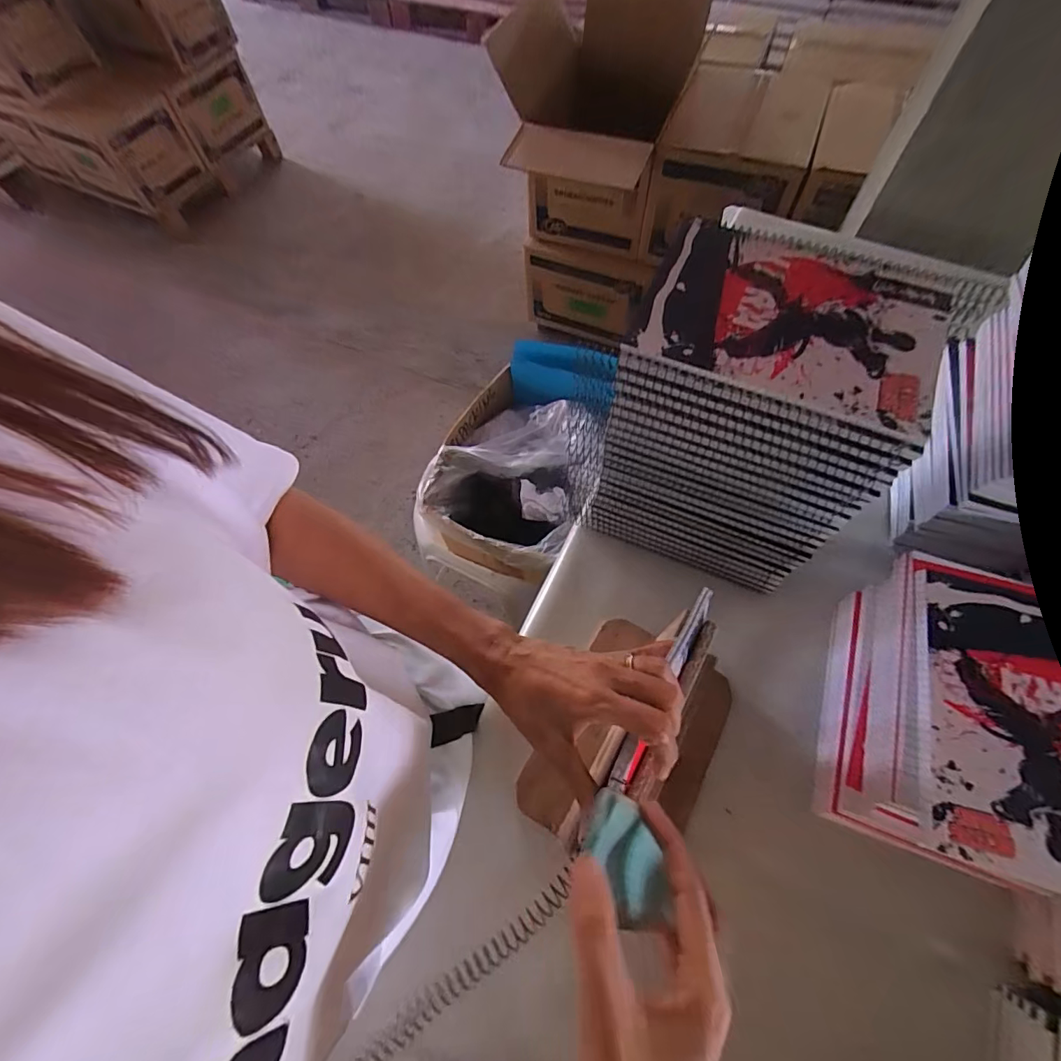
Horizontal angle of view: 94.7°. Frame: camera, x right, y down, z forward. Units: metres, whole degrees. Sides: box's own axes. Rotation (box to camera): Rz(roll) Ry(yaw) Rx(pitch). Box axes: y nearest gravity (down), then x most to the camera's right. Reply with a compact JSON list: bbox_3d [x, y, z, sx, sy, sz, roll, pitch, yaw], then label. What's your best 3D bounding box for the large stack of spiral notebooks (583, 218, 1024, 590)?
[{"bbox_3d":[0.191,-0.090,0.441,0.208,0.241,0.169,23,68,12],"label":"large stack of spiral notebooks"}]

